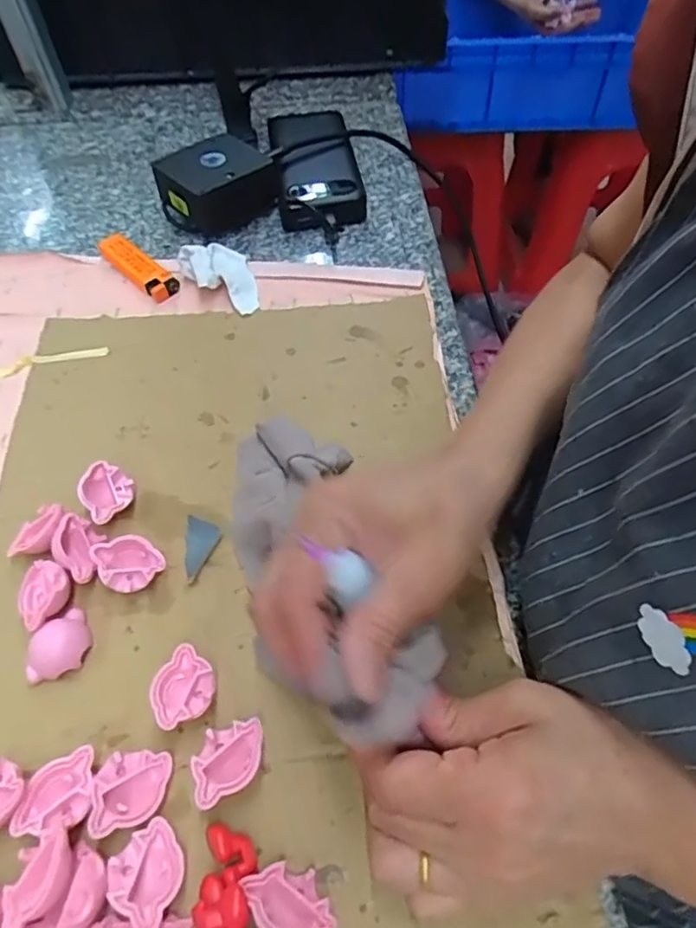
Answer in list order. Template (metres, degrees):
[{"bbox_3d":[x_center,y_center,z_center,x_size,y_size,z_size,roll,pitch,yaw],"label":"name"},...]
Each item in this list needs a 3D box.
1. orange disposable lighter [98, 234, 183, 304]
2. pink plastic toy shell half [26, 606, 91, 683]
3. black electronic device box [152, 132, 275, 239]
[{"bbox_3d":[-0.160,-0.152,0.466,0.022,0.016,0.082,-36,61,-22],"label":"orange disposable lighter"},{"bbox_3d":[-0.142,0.091,0.298,0.024,0.016,0.035,35,62,24],"label":"pink plastic toy shell half"},{"bbox_3d":[-0.105,-0.228,0.498,0.084,0.047,0.074,-37,61,-23],"label":"black electronic device box"}]

